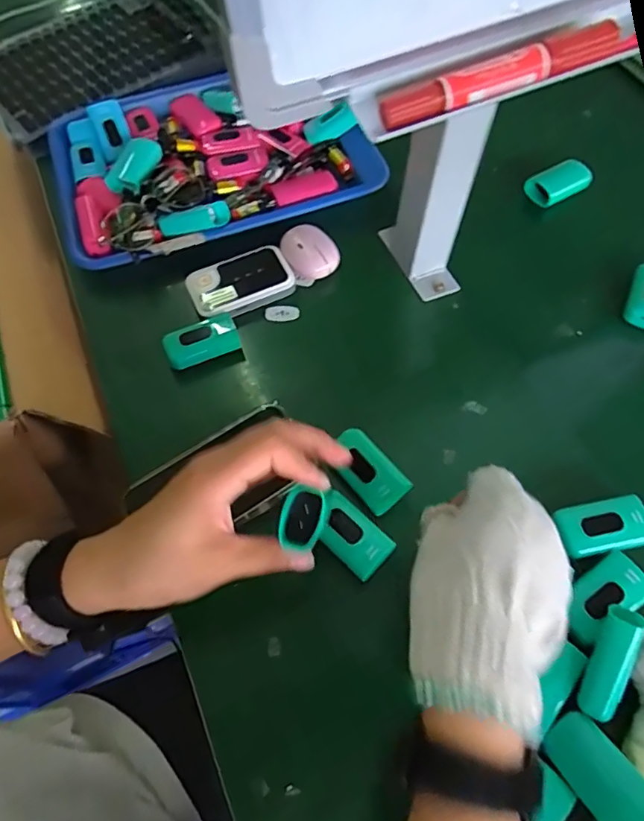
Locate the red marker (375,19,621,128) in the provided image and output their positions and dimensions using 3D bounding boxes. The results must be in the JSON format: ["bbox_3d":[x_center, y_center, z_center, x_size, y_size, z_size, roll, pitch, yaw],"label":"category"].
[{"bbox_3d":[0.102,-0.189,0.299,0.148,0.020,0.017,-21,65,-11],"label":"red marker"}]

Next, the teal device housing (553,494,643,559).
[{"bbox_3d":[0.209,0.084,0.389,0.065,0.012,0.036,-10,63,-6],"label":"teal device housing"}]

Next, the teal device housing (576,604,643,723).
[{"bbox_3d":[0.181,0.157,0.331,0.019,0.018,0.069,21,91,10],"label":"teal device housing"}]

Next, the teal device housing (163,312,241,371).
[{"bbox_3d":[-0.109,-0.063,0.484,0.066,0.019,0.035,-22,65,-12],"label":"teal device housing"}]

